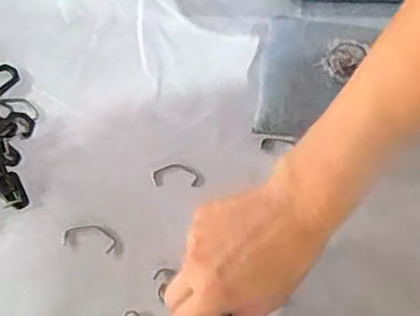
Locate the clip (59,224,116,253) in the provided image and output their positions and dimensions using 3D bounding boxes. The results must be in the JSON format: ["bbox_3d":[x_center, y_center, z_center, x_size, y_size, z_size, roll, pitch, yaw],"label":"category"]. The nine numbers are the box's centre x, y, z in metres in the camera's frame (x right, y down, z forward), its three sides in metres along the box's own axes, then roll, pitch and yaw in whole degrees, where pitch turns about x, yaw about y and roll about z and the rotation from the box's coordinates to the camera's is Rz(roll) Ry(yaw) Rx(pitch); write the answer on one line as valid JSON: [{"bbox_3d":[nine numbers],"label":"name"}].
[{"bbox_3d":[-0.087,0.056,0.426,0.040,0.004,0.020,10,66,4],"label":"clip"}]

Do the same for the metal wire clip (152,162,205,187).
[{"bbox_3d":[-0.024,0.013,0.450,0.039,0.004,0.020,2,65,0],"label":"metal wire clip"}]

